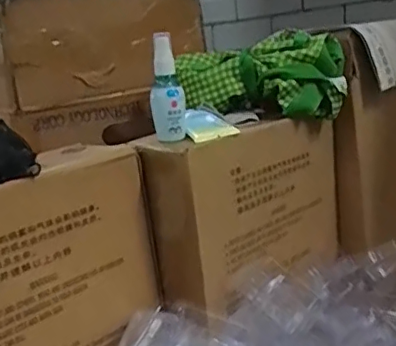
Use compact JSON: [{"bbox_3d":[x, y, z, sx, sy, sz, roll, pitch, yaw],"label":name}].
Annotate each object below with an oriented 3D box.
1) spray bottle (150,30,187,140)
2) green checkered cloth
[{"bbox_3d":[-0.035,-0.095,0.649,0.037,0.118,0.030,-7,13,0],"label":"spray bottle"},{"bbox_3d":[0.086,-0.125,0.756,0.203,0.091,0.103,-1,14,24],"label":"green checkered cloth"}]

